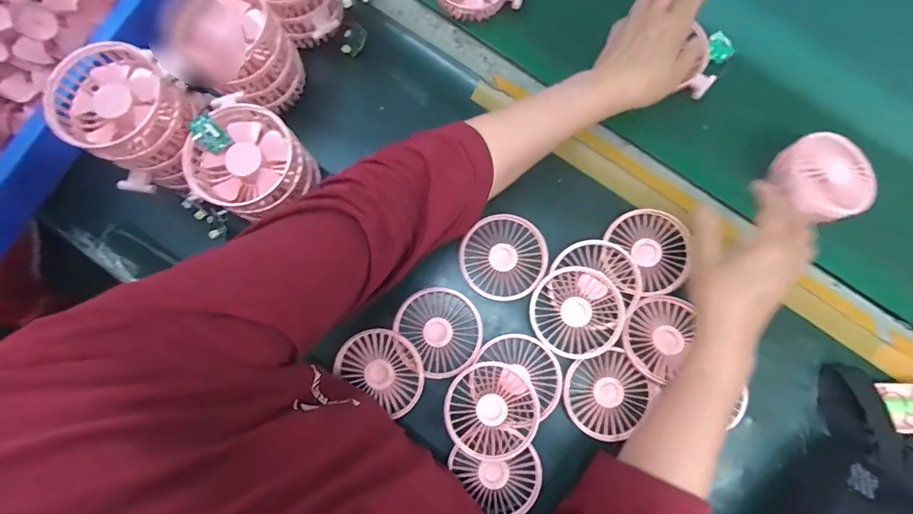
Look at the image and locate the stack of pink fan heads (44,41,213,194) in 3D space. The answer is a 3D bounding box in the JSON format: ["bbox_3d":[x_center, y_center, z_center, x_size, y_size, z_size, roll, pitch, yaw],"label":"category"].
[{"bbox_3d":[-0.280,-0.124,0.394,0.104,0.084,0.101,-29,82,-6],"label":"stack of pink fan heads"}]

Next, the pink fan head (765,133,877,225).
[{"bbox_3d":[0.366,-0.078,0.436,0.097,0.036,0.085,-10,79,-1],"label":"pink fan head"}]

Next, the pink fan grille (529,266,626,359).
[{"bbox_3d":[0.120,0.055,0.433,0.087,0.017,0.086,0,79,1],"label":"pink fan grille"}]

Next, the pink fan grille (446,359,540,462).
[{"bbox_3d":[0.034,0.148,0.421,0.086,0.013,0.087,0,79,1],"label":"pink fan grille"}]

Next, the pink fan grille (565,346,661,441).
[{"bbox_3d":[0.149,0.135,0.430,0.082,0.013,0.081,0,79,1],"label":"pink fan grille"}]

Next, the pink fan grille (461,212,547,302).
[{"bbox_3d":[0.049,0.000,0.450,0.084,0.007,0.086,0,79,1],"label":"pink fan grille"}]

